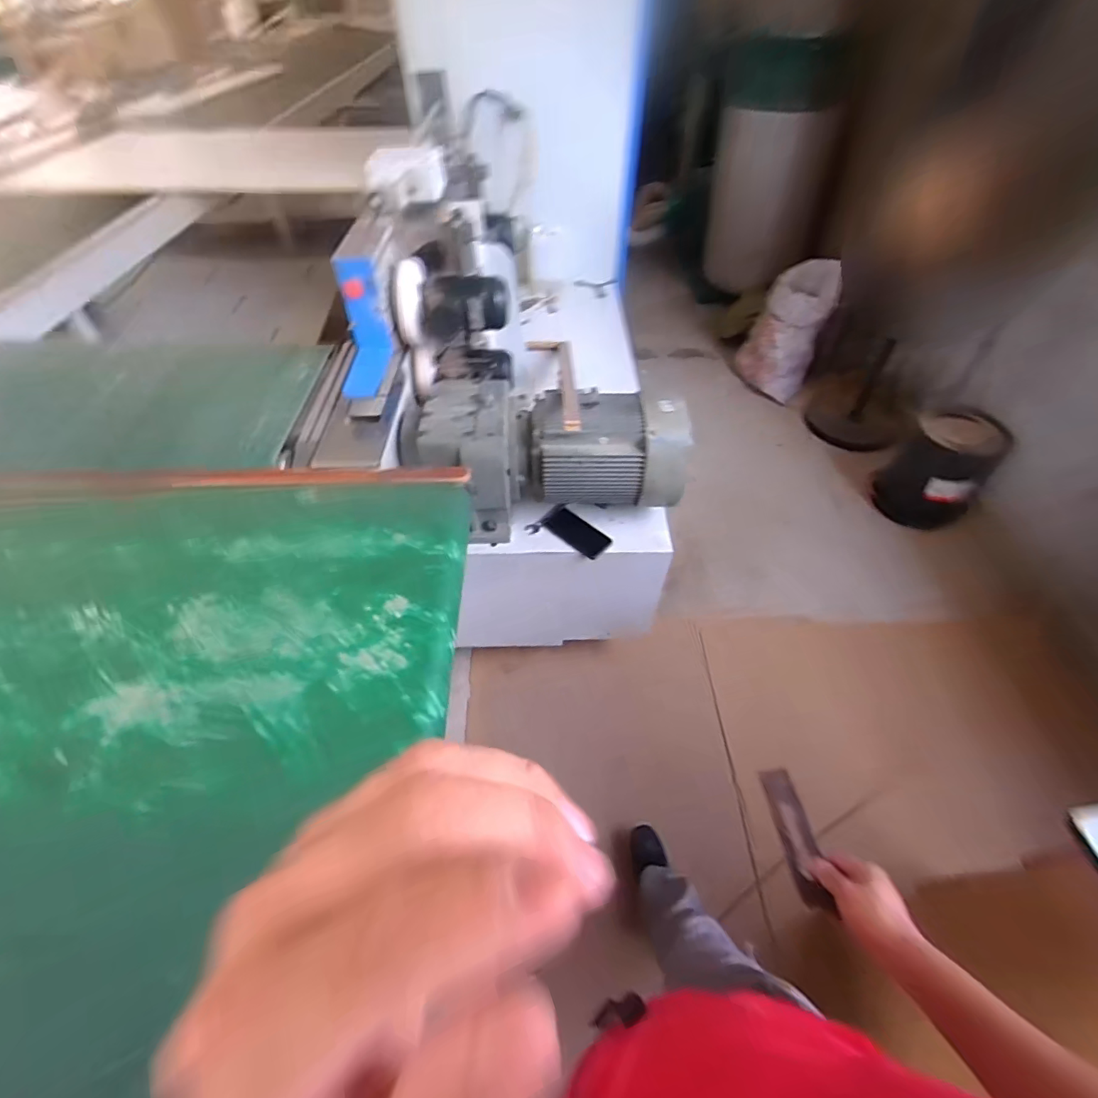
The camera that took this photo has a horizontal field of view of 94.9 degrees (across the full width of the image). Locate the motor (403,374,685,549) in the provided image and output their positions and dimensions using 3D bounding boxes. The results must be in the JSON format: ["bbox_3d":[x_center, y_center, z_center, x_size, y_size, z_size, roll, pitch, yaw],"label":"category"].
[{"bbox_3d":[-0.013,-0.257,1.300,0.679,0.295,0.349,-8,51,-7],"label":"motor"}]

